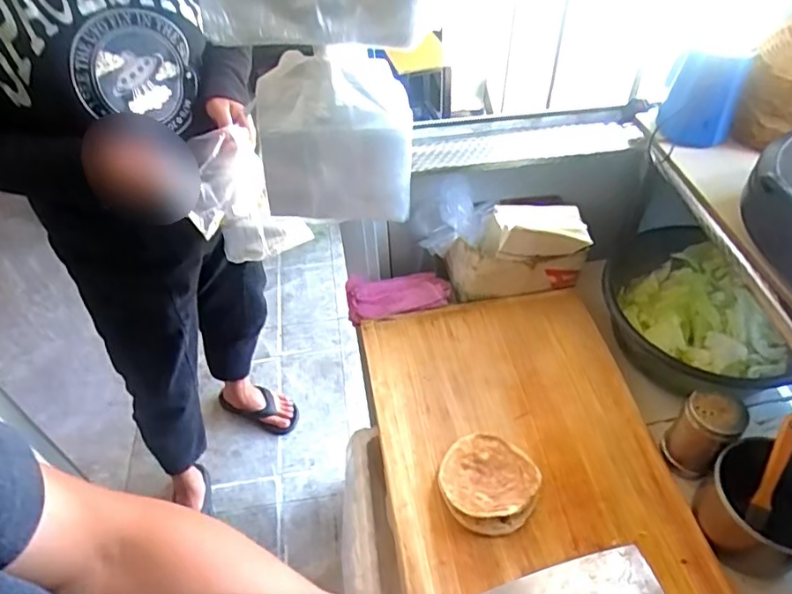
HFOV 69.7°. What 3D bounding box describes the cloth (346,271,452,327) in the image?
[{"bbox_3d":[0.004,-0.007,0.871,0.156,0.033,0.089,-8,48,-4],"label":"cloth"}]

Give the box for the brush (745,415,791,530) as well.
[{"bbox_3d":[0.408,0.188,0.613,0.022,0.014,0.126,19,96,18],"label":"brush"}]

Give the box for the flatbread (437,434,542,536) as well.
[{"bbox_3d":[0.107,0.205,0.650,0.108,0.039,0.112,-1,48,1],"label":"flatbread"}]

